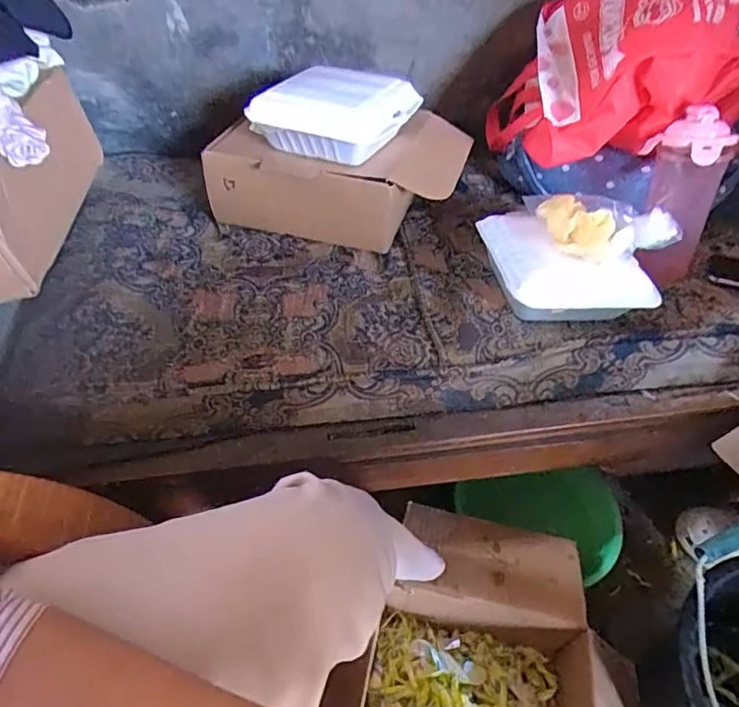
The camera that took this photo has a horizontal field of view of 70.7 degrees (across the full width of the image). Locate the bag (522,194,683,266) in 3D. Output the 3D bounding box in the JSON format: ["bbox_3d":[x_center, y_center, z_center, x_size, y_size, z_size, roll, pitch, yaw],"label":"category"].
[{"bbox_3d":[0.266,-0.146,0.607,0.171,0.039,0.091,19,49,14],"label":"bag"}]

